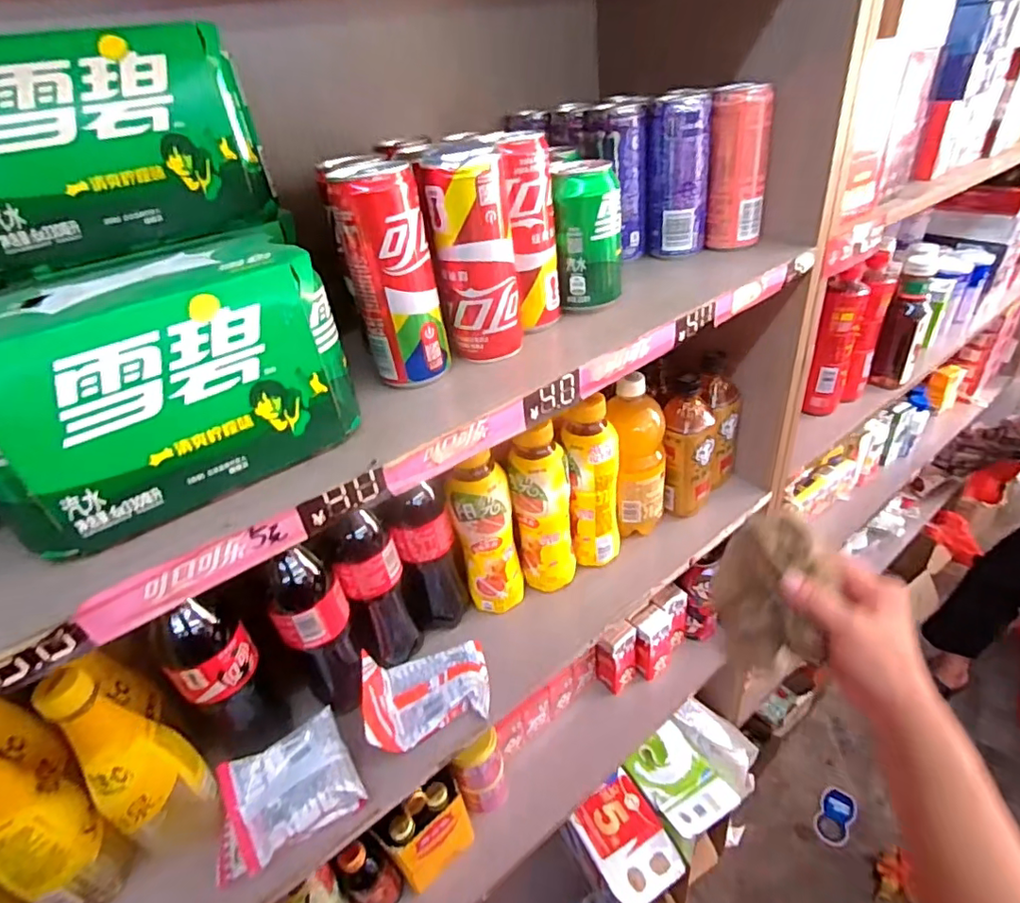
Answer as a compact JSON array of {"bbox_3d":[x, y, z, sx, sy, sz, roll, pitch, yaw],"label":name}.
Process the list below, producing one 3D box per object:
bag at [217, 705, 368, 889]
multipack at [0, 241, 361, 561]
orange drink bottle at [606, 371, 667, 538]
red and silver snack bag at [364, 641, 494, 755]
[{"bbox_3d":[-0.196,0.293,0.477,0.120,0.038,0.086,-25,38,-23],"label":"bag"},{"bbox_3d":[-0.203,-0.045,0.329,0.185,0.115,0.108,-28,40,-27],"label":"multipack"},{"bbox_3d":[0.152,0.004,0.663,0.067,0.195,0.063,0,36,11],"label":"orange drink bottle"},{"bbox_3d":[-0.079,0.230,0.545,0.120,0.043,0.095,-15,36,-11],"label":"red and silver snack bag"}]

